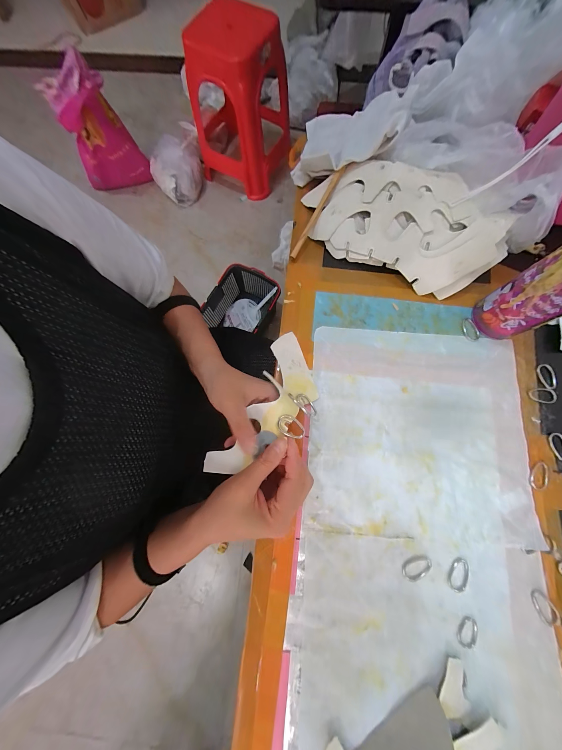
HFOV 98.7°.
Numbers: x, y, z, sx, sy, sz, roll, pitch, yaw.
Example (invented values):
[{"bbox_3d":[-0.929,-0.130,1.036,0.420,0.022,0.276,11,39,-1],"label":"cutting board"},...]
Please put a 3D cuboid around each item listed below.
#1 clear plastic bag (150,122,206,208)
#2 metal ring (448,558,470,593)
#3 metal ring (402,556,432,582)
[{"bbox_3d":[-0.538,-1.083,1.255,0.250,0.148,0.382,-7,77,0],"label":"clear plastic bag"},{"bbox_3d":[0.200,0.224,0.269,0.019,0.006,0.035,19,78,6],"label":"metal ring"},{"bbox_3d":[0.155,0.219,0.273,0.035,0.004,0.021,-27,78,-4],"label":"metal ring"}]

